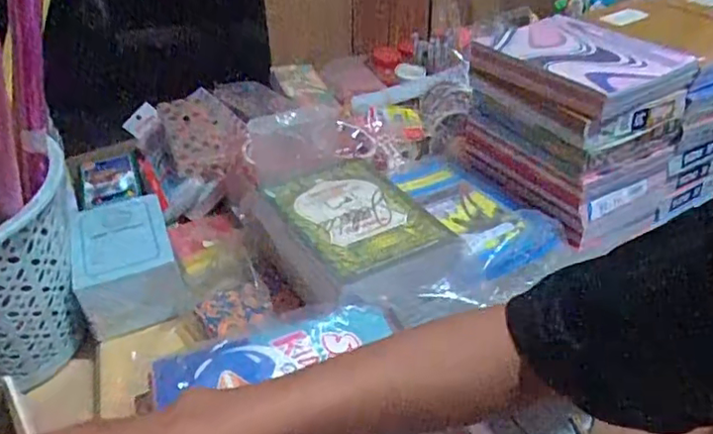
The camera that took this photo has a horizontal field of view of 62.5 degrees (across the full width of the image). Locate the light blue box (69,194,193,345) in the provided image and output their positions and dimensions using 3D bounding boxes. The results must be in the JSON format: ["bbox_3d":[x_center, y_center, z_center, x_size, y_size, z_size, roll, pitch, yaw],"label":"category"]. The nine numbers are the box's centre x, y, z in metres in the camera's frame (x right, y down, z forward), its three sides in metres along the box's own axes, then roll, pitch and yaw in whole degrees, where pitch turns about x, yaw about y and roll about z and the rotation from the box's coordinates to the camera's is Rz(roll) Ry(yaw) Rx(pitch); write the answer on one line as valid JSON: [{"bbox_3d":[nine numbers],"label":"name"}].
[{"bbox_3d":[-0.273,0.053,0.706,0.115,0.083,0.159,-15,41,-19],"label":"light blue box"}]

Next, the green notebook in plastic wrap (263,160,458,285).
[{"bbox_3d":[-0.010,-0.009,0.673,0.144,0.023,0.219,-20,43,-24],"label":"green notebook in plastic wrap"}]

